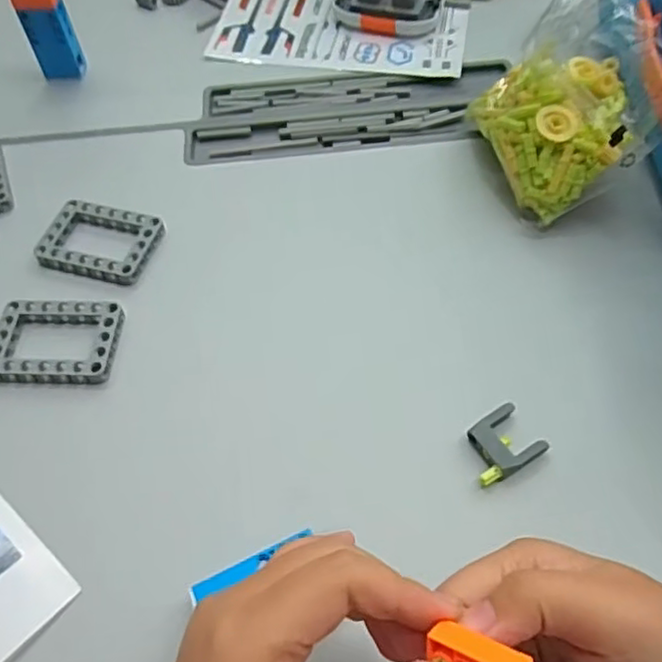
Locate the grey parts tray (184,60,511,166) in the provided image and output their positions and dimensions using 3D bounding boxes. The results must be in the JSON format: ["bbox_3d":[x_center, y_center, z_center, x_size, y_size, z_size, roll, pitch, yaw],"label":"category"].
[{"bbox_3d":[0.013,-0.169,0.491,0.238,0.007,0.092,-6,56,-1],"label":"grey parts tray"}]

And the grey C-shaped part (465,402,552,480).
[{"bbox_3d":[0.090,0.055,0.331,0.031,0.008,0.030,-28,59,-15],"label":"grey C-shaped part"}]

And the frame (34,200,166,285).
[{"bbox_3d":[-0.149,-0.059,0.414,0.073,0.007,0.054,12,58,11],"label":"frame"}]

